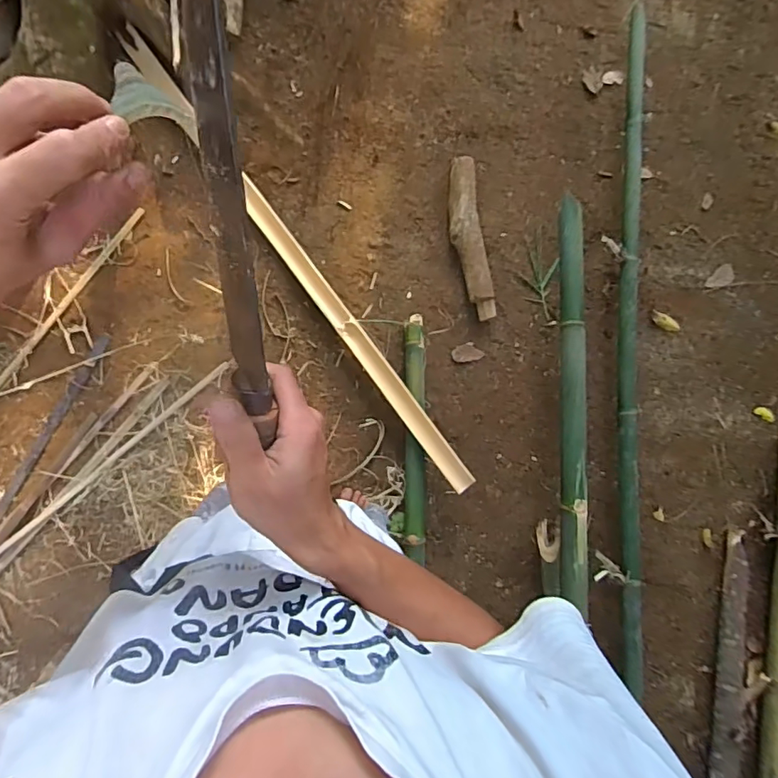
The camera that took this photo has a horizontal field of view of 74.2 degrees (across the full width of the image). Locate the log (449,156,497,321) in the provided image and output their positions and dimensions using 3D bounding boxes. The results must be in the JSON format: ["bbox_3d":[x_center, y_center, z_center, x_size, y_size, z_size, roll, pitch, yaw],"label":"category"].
[{"bbox_3d":[0.237,-0.449,1.537,0.092,0.080,0.490,-9,85,-8],"label":"log"}]

